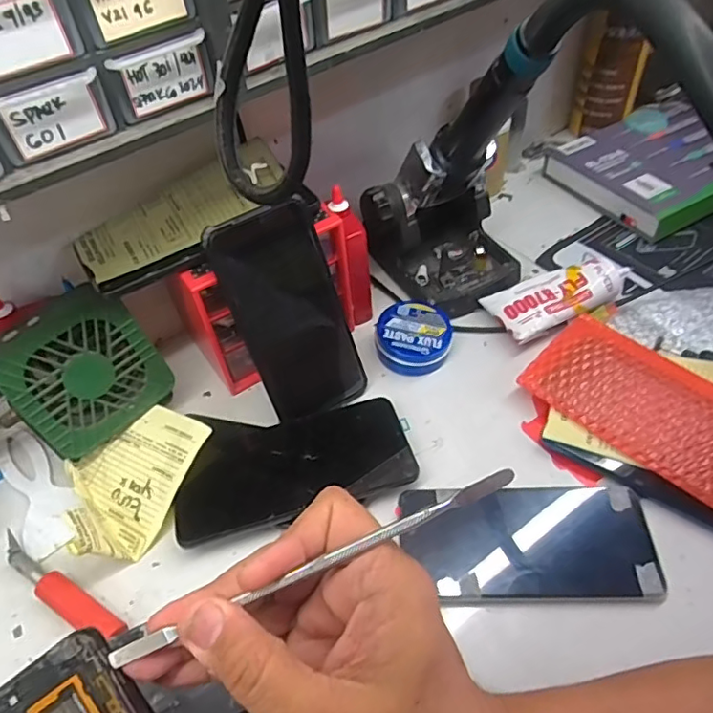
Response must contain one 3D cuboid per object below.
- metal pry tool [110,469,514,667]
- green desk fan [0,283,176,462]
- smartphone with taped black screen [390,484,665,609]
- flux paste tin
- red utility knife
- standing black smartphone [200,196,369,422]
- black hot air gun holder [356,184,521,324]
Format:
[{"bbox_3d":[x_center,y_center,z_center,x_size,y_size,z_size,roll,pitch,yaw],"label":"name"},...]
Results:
[{"bbox_3d":[-0.016,0.082,0.225,0.169,0.007,0.006,-25,48,-1],"label":"metal pry tool"},{"bbox_3d":[-0.198,0.012,0.417,0.099,0.106,0.045,-41,35,-20],"label":"green desk fan"},{"bbox_3d":[0.111,0.119,0.368,0.154,0.014,0.075,-4,49,2],"label":"smartphone with taped black screen"},{"bbox_3d":[0.049,-0.016,0.484,0.062,0.030,0.062,-3,49,3],"label":"flux paste tin"},{"bbox_3d":[-0.196,0.151,0.371,0.113,0.015,0.019,23,55,23],"label":"red utility knife"},{"bbox_3d":[-0.045,-0.028,0.415,0.077,0.158,0.008,-29,29,-17],"label":"standing black smartphone"},{"bbox_3d":[0.082,-0.103,0.515,0.110,0.099,0.109,-30,54,-19],"label":"black hot air gun holder"}]

